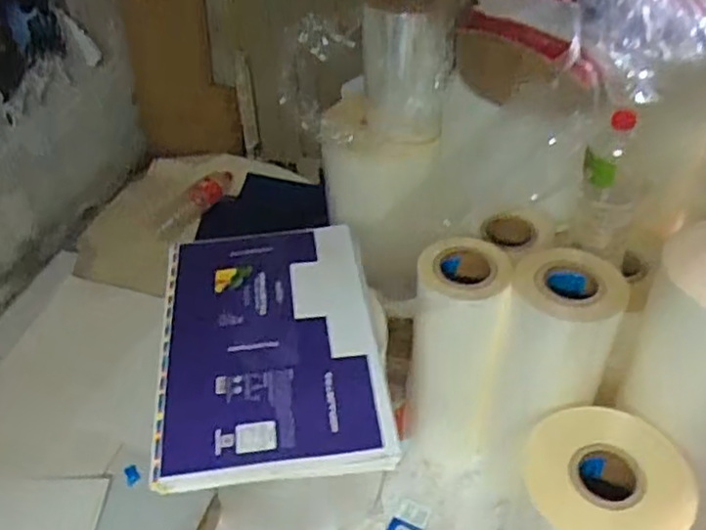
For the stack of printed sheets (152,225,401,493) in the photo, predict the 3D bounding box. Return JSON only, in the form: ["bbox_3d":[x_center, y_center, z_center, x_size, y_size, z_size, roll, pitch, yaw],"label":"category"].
[{"bbox_3d":[-0.121,0.099,0.972,0.289,0.041,0.442,-7,44,-4],"label":"stack of printed sheets"}]

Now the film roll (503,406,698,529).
[{"bbox_3d":[0.342,0.382,0.986,0.209,0.318,0.195,-1,44,1],"label":"film roll"}]

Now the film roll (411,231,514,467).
[{"bbox_3d":[0.172,0.154,1.146,0.144,0.417,0.142,8,45,11],"label":"film roll"}]

